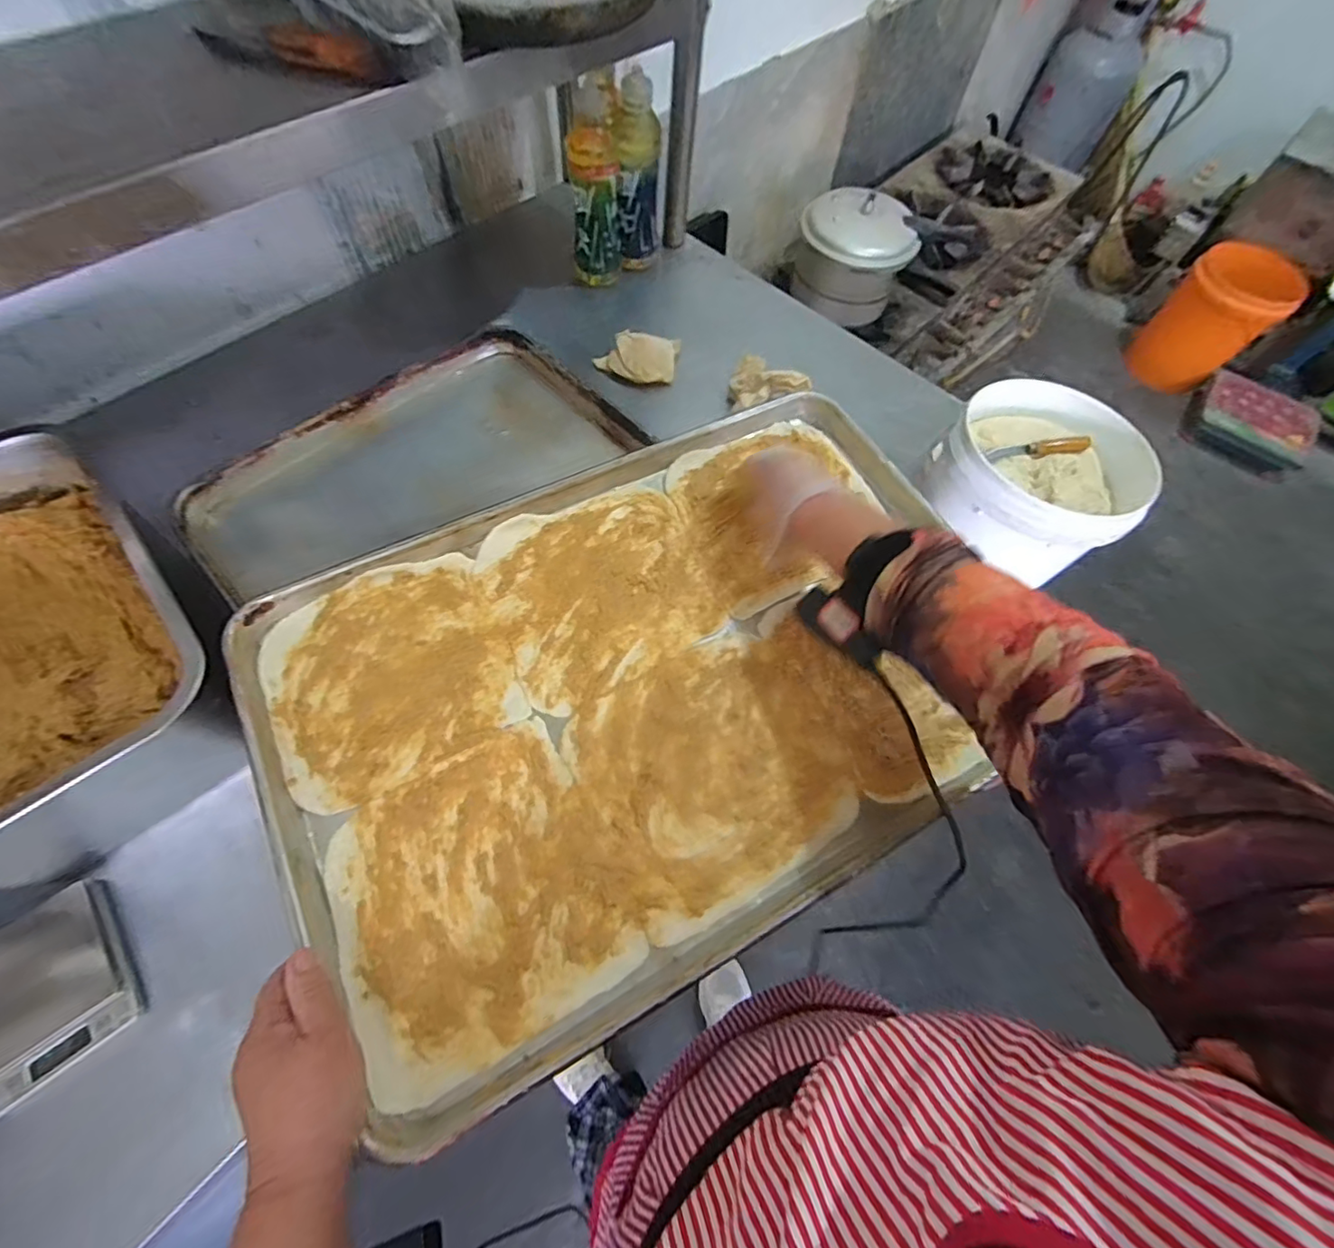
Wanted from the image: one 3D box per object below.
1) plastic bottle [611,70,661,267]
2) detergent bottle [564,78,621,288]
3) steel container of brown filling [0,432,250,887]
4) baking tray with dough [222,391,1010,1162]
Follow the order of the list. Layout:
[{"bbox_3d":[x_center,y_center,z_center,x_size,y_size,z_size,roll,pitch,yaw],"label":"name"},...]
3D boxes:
[{"bbox_3d":[-0.041,-0.617,0.807,0.067,0.235,0.059,0,64,-3],"label":"plastic bottle"},{"bbox_3d":[-0.101,-0.598,0.794,0.073,0.225,0.076,0,64,-3],"label":"detergent bottle"},{"bbox_3d":[-0.542,0.023,0.473,0.266,0.148,0.368,-40,73,-20],"label":"steel container of brown filling"},{"bbox_3d":[-0.003,0.038,0.464,0.583,0.031,0.404,-25,69,-14],"label":"baking tray with dough"}]

